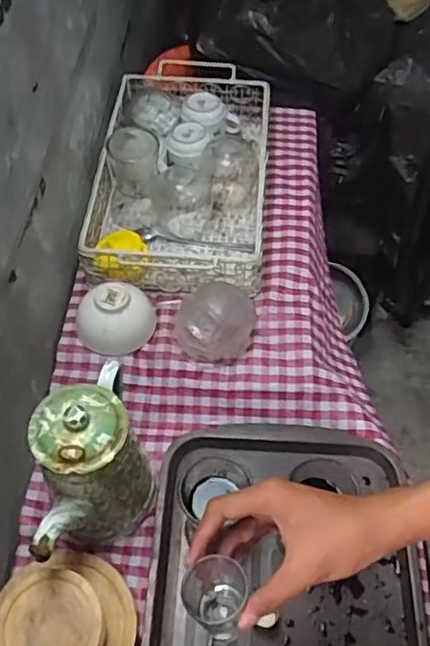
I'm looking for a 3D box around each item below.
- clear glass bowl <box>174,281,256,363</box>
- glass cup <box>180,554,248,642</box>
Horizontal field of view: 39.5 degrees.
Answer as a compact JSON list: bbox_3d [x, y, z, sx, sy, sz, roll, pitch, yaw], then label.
[{"bbox_3d":[0.001,-0.012,0.829,0.106,0.066,0.118,6,55,3],"label":"clear glass bowl"},{"bbox_3d":[-0.002,0.204,0.449,0.048,0.051,0.046,0,55,-1],"label":"glass cup"}]

